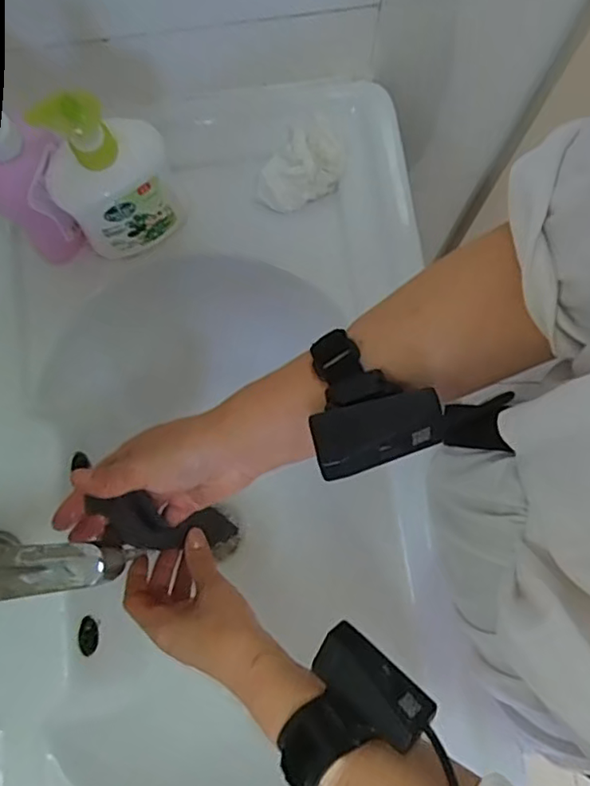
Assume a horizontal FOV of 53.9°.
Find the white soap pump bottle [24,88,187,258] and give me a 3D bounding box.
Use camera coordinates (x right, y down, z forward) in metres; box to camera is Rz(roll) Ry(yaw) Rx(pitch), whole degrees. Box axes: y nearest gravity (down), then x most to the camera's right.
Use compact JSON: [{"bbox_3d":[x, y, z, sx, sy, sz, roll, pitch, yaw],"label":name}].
[{"bbox_3d":[-0.142,-0.167,0.459,0.089,0.186,0.046,-35,81,-6],"label":"white soap pump bottle"}]

